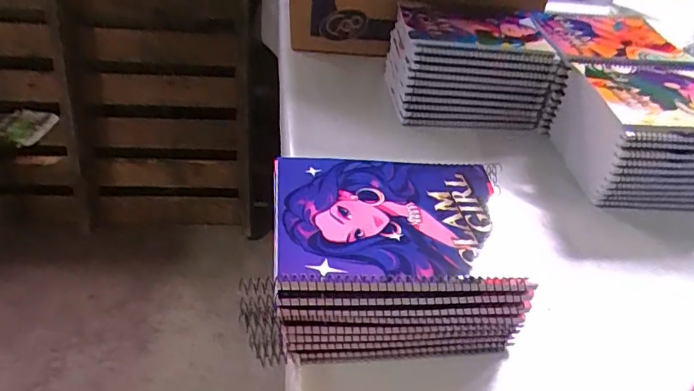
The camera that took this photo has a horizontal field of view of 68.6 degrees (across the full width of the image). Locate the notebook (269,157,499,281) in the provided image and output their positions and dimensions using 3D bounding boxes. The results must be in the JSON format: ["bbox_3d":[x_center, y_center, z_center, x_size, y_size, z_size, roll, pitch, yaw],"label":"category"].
[{"bbox_3d":[0.036,0.016,0.430,0.190,0.013,0.141,1,40,-7],"label":"notebook"}]

